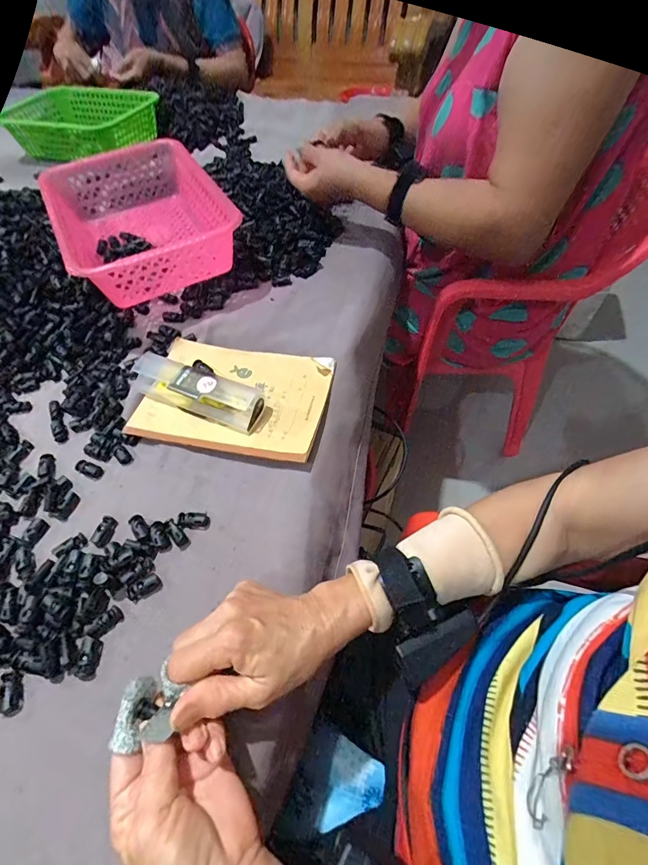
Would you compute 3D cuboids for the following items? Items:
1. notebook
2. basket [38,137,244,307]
[{"bbox_3d":[-0.101,-0.044,0.455,0.204,0.016,0.139,10,55,10],"label":"notebook"},{"bbox_3d":[-0.253,-0.292,0.565,0.209,0.083,0.284,-27,58,-15],"label":"basket"}]

